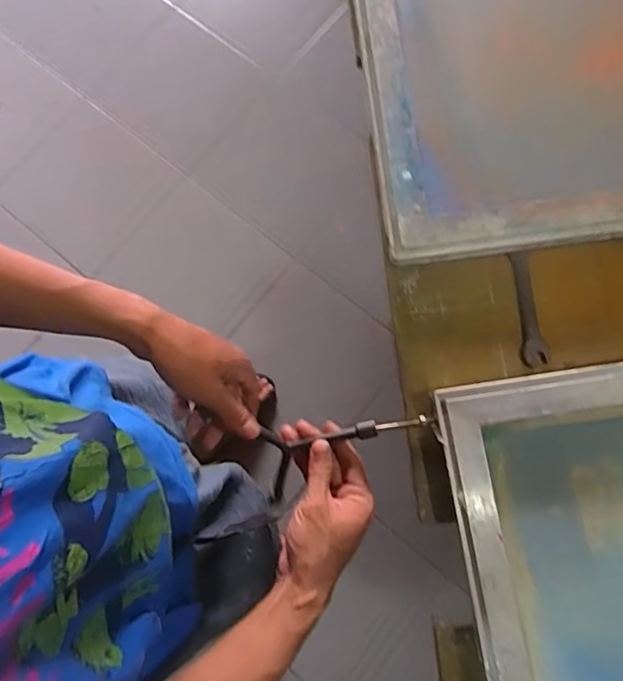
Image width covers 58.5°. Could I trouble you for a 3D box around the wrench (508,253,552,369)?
[{"bbox_3d":[0.212,-0.031,0.542,0.026,0.006,0.112,-3,77,0],"label":"wrench"}]

